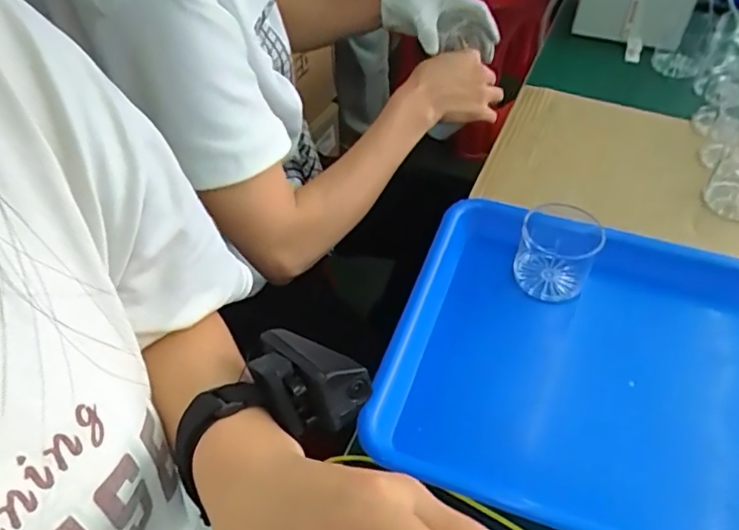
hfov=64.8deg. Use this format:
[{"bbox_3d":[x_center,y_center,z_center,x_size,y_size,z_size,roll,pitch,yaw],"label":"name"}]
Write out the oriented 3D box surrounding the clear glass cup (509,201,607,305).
[{"bbox_3d":[0.151,-0.012,0.467,0.062,0.054,0.065,20,53,13],"label":"clear glass cup"}]

